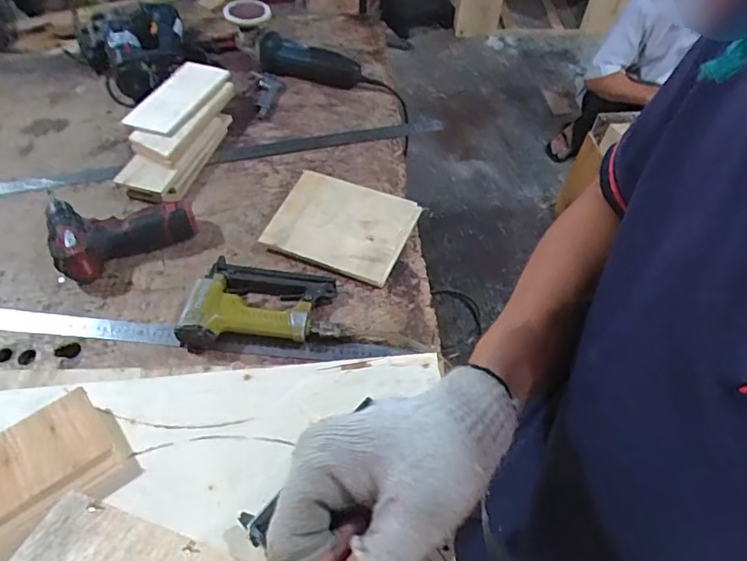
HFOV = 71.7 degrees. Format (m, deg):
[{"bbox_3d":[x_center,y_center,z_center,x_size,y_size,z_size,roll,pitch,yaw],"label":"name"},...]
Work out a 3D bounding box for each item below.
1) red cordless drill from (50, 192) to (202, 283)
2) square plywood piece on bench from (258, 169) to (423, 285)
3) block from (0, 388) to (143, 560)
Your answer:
[{"bbox_3d":[-0.407,-0.102,0.817,0.203,0.057,0.168,-29,60,-20],"label":"red cordless drill"},{"bbox_3d":[-0.048,-0.094,0.827,0.208,0.017,0.172,22,62,10],"label":"square plywood piece on bench"},{"bbox_3d":[-0.383,0.219,0.559,0.209,0.037,0.121,-31,61,-21],"label":"block"}]

